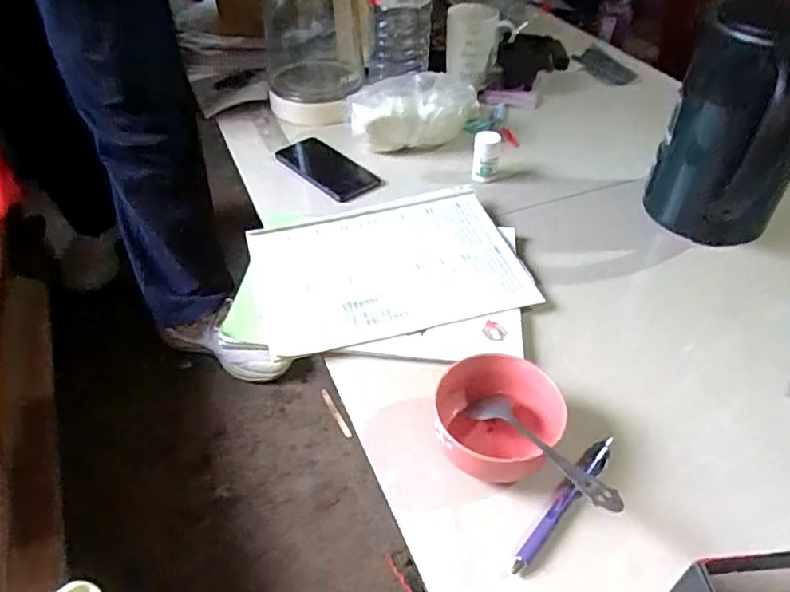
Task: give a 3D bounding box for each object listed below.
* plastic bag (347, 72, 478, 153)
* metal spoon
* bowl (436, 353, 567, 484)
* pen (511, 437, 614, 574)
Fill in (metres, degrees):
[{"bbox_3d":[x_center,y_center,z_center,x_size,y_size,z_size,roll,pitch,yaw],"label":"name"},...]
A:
[{"bbox_3d":[0.023,-0.262,0.822,0.179,0.094,0.080,1,44,-1],"label":"plastic bag"},{"bbox_3d":[0.105,0.109,0.420,0.038,0.017,0.150,-19,26,-22],"label":"metal spoon"},{"bbox_3d":[0.083,0.099,0.468,0.095,0.045,0.104,1,44,-1],"label":"bowl"},{"bbox_3d":[0.129,0.154,0.437,0.017,0.008,0.136,35,53,30],"label":"pen"}]

